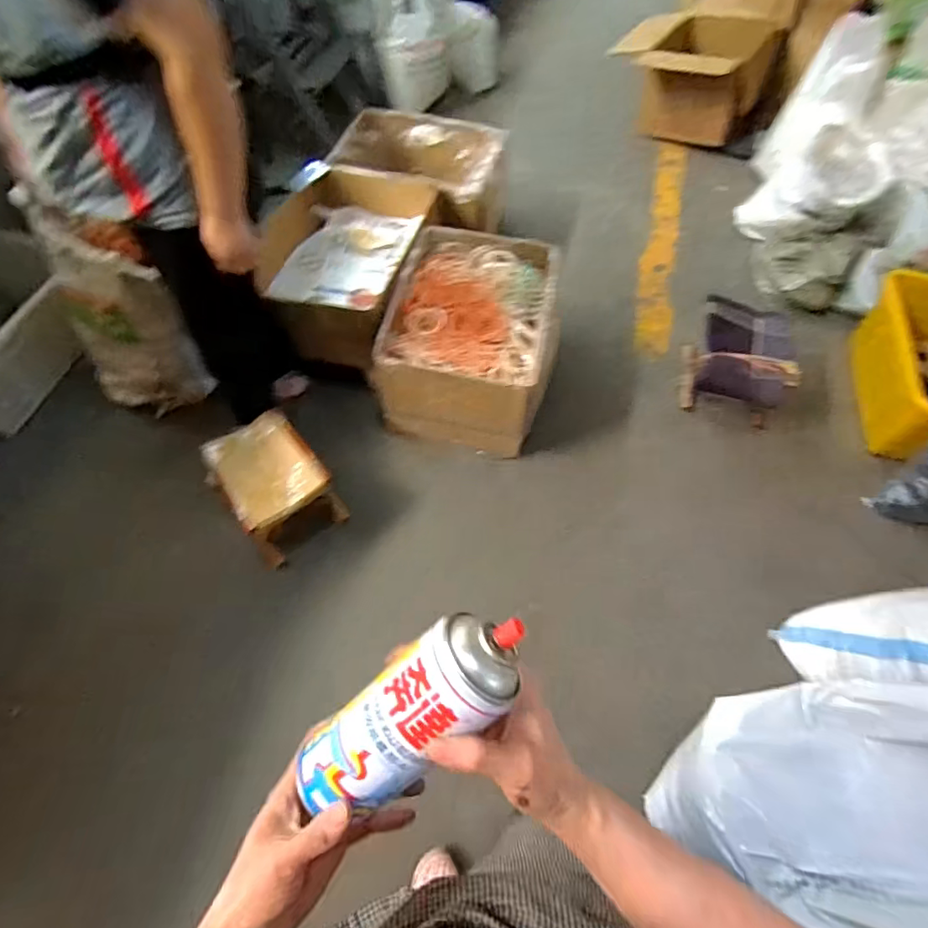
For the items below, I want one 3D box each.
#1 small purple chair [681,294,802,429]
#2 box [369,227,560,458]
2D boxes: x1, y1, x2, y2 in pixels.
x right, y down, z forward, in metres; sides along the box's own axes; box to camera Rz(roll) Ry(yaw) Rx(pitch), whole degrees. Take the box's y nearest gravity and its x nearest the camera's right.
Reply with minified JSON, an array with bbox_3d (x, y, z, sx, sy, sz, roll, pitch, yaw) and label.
[{"bbox_3d":[0.859,-0.320,1.628,0.264,0.222,0.320,9,59,4],"label":"small purple chair"},{"bbox_3d":[0.023,-0.366,1.599,0.480,0.317,0.612,11,59,5],"label":"box"}]

